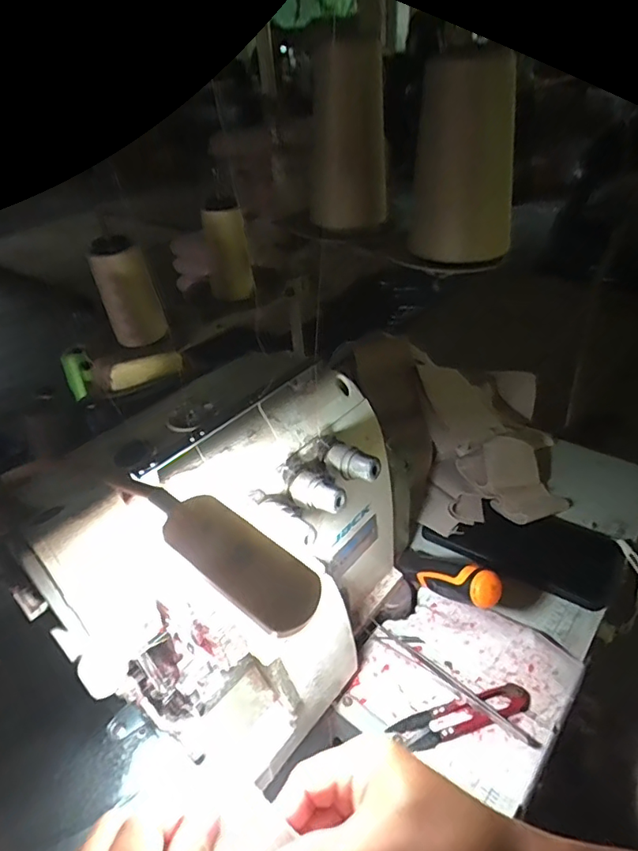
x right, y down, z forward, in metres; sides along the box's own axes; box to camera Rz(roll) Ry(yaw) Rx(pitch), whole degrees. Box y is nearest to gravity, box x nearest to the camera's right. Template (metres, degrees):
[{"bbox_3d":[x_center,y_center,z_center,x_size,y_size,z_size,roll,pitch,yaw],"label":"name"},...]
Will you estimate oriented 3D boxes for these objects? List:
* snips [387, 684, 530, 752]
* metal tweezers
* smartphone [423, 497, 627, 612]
[{"bbox_3d":[0.105,0.211,0.383,0.105,0.006,0.022,-13,38,-12],"label":"snips"},{"bbox_3d":[0.096,0.194,0.403,0.145,0.008,0.017,28,48,35],"label":"metal tweezers"},{"bbox_3d":[0.198,0.108,0.504,0.159,0.017,0.089,20,43,28],"label":"smartphone"}]

